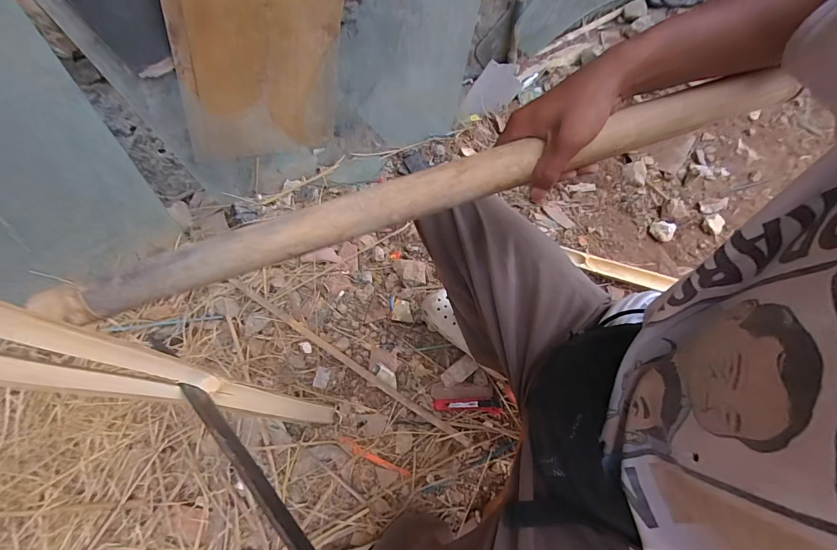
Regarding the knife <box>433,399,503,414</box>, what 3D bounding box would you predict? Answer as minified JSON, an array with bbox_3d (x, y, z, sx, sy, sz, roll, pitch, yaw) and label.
[{"bbox_3d":[0.106,0.281,0.794,0.143,0.021,0.027,4,59,2],"label":"knife"}]

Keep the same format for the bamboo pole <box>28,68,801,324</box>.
[{"bbox_3d":[0.003,-0.077,0.341,0.683,0.031,0.036,-17,60,-2],"label":"bamboo pole"}]

